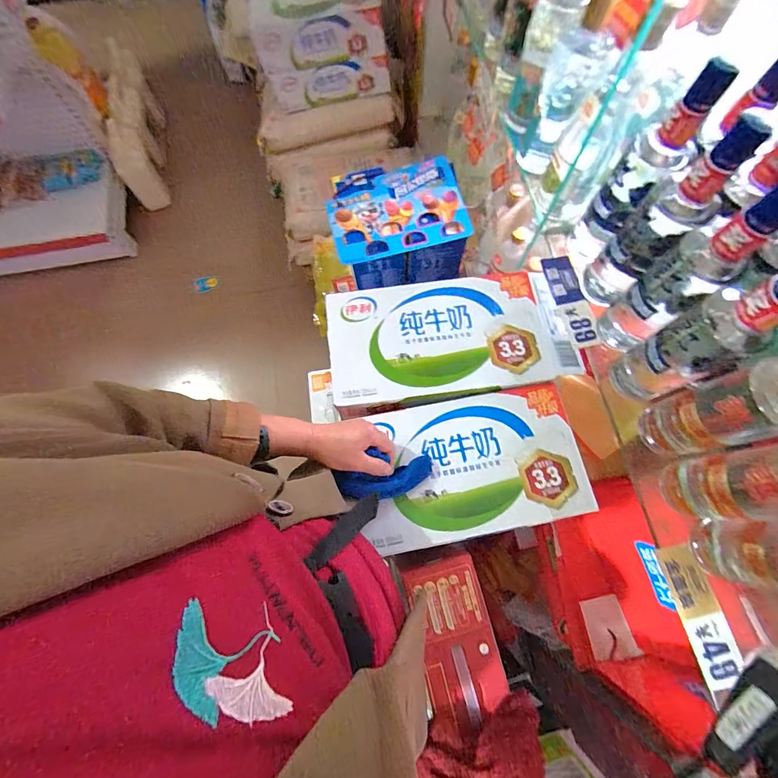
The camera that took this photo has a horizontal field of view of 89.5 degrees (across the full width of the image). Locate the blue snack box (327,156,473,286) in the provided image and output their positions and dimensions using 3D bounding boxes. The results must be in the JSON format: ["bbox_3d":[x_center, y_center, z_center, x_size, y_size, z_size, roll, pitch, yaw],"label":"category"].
[{"bbox_3d":[0.016,-0.405,0.961,0.310,0.138,0.228,-14,73,-4],"label":"blue snack box"}]

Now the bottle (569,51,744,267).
[{"bbox_3d":[0.293,-0.249,0.481,0.063,0.247,0.057,33,76,10],"label":"bottle"}]

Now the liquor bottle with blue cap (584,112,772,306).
[{"bbox_3d":[0.309,-0.186,0.461,0.066,0.246,0.058,43,78,12],"label":"liquor bottle with blue cap"}]

